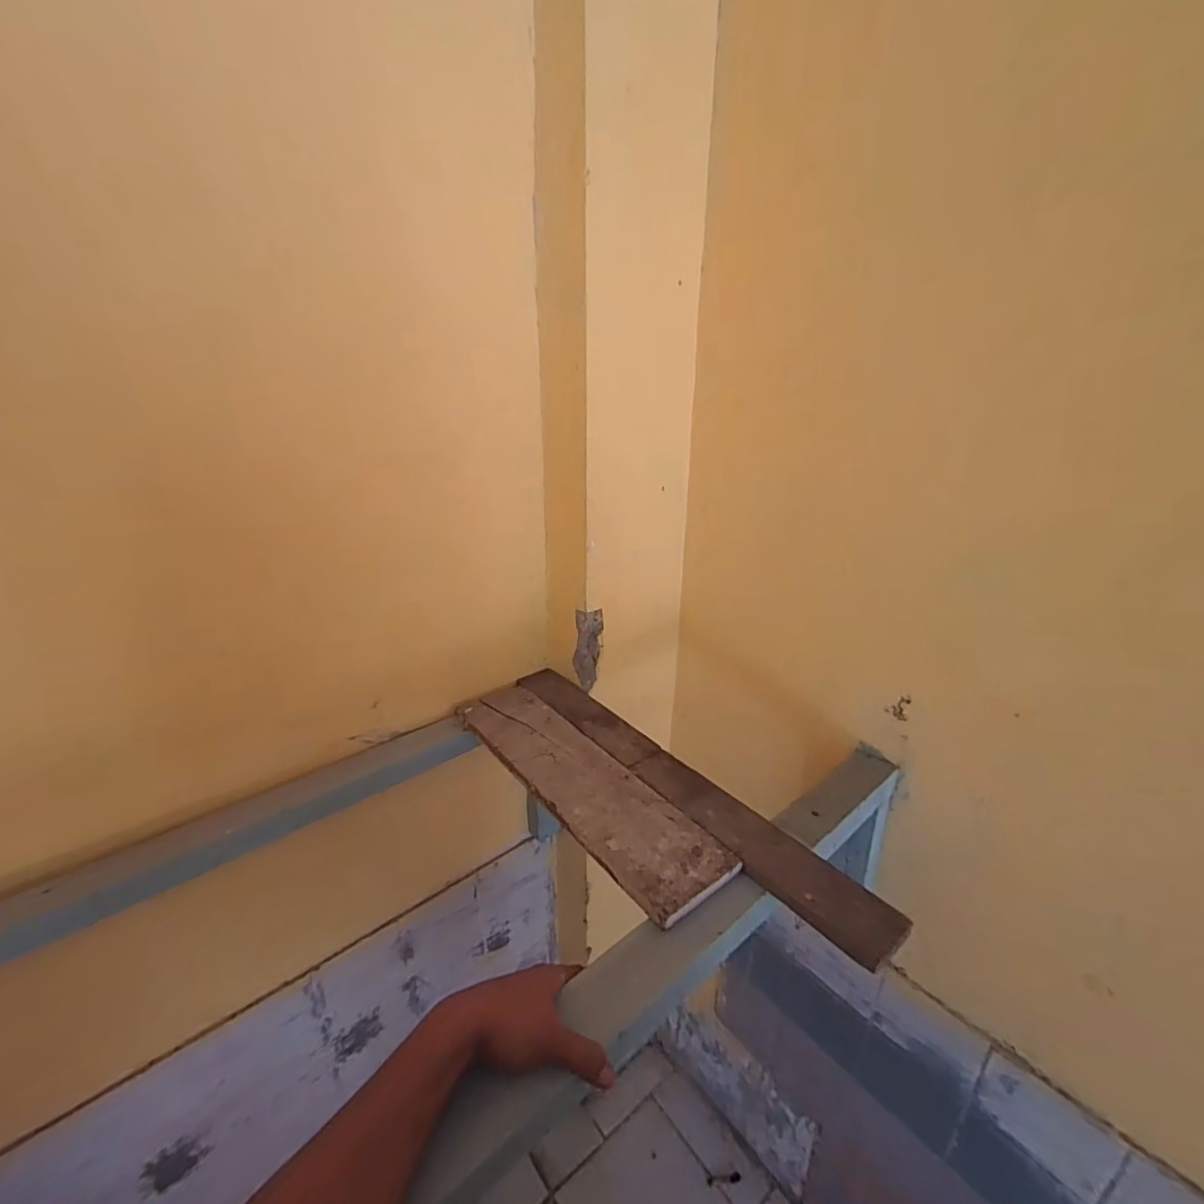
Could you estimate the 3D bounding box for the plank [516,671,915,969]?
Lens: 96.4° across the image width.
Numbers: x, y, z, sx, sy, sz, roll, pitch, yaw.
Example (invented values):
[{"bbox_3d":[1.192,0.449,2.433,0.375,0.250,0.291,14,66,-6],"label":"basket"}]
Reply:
[{"bbox_3d":[0.081,0.227,0.736,0.076,0.014,0.626,-14,24,-37],"label":"plank"}]

